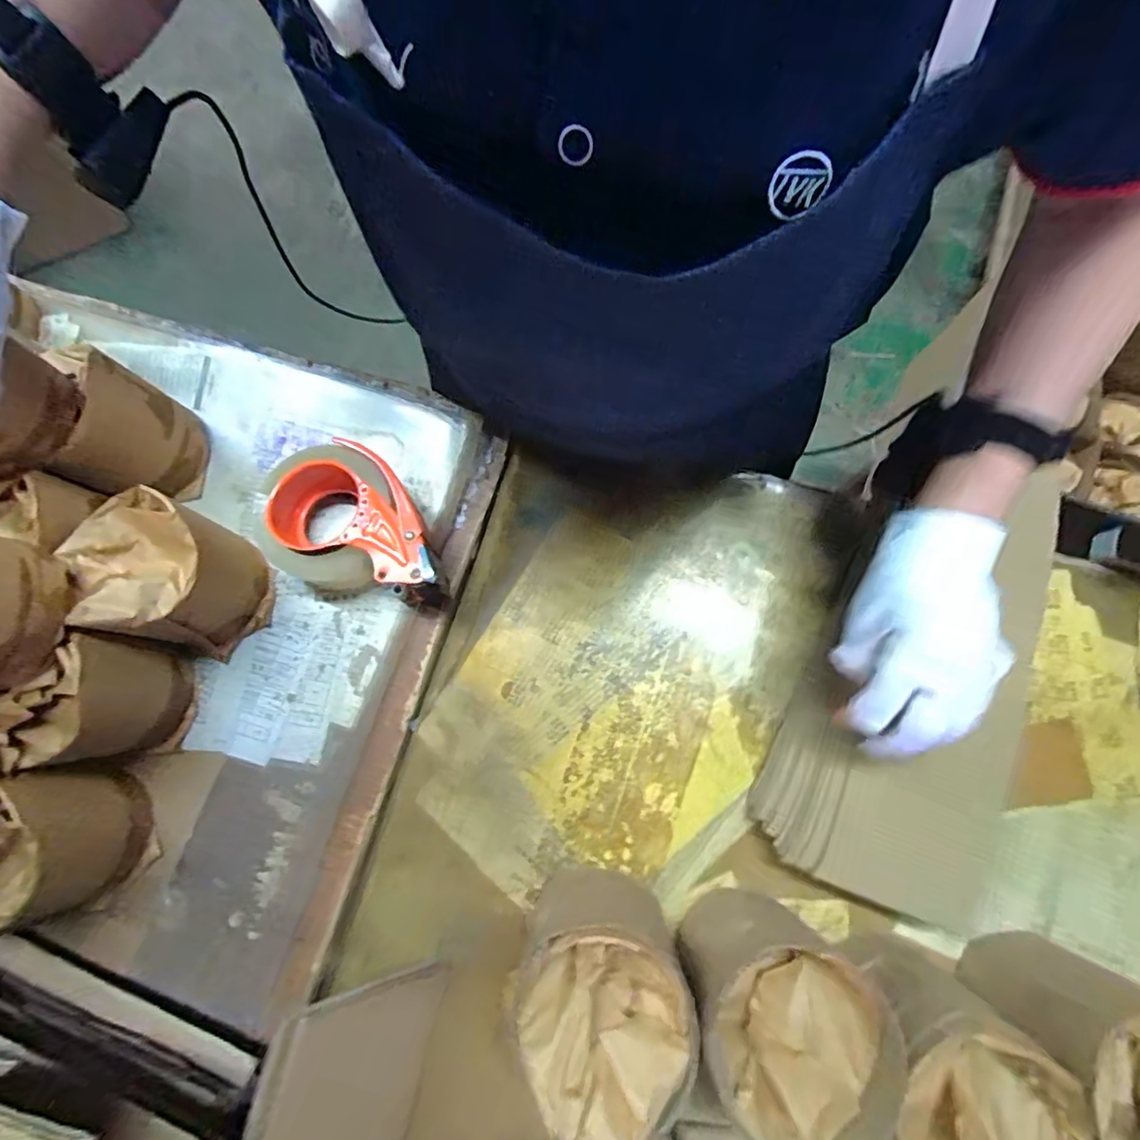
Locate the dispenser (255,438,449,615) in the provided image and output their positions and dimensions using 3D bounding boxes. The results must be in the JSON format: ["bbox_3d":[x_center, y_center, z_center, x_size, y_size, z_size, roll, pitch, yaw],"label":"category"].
[{"bbox_3d":[-0.175,-0.041,0.464,0.162,0.065,0.113,16,77,4],"label":"dispenser"}]

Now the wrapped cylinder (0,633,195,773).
[{"bbox_3d":[-0.350,0.098,0.407,0.074,0.110,0.082,-10,76,-2],"label":"wrapped cylinder"}]

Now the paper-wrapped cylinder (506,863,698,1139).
[{"bbox_3d":[0.020,0.272,0.361,0.111,0.119,0.107,16,77,4],"label":"paper-wrapped cylinder"}]

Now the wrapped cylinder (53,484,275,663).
[{"bbox_3d":[-0.312,0.002,0.429,0.109,0.108,0.102,26,78,6],"label":"wrapped cylinder"}]

